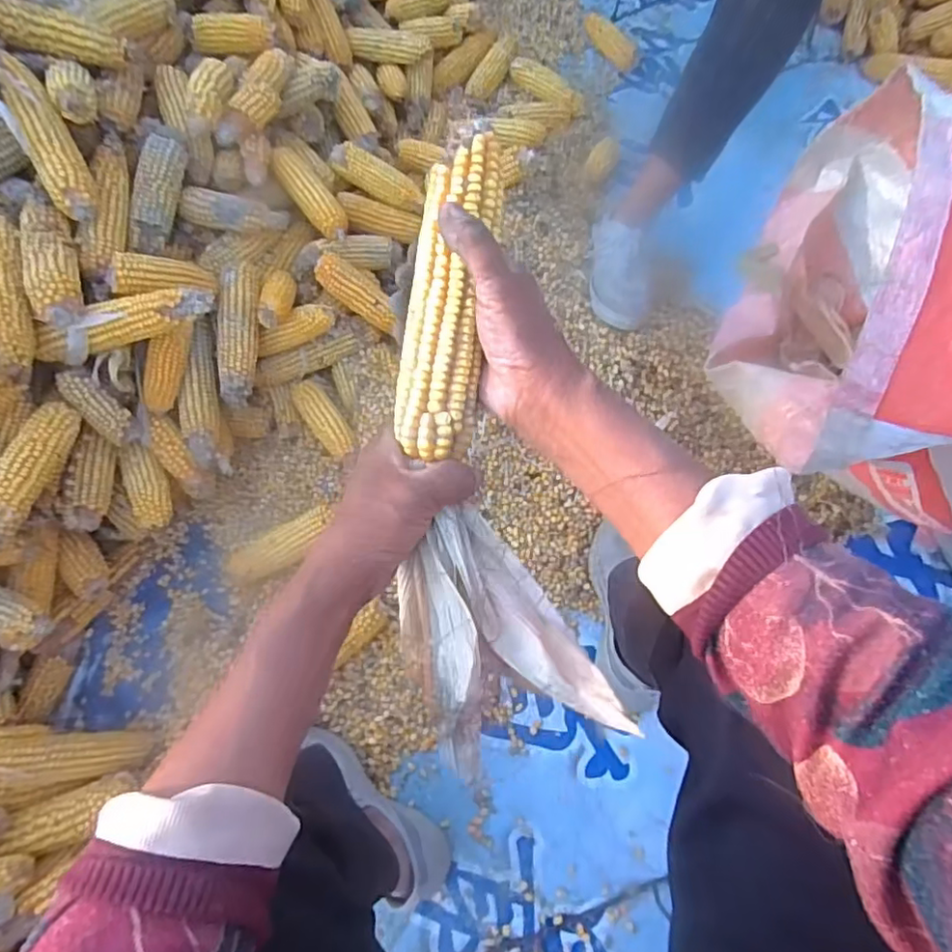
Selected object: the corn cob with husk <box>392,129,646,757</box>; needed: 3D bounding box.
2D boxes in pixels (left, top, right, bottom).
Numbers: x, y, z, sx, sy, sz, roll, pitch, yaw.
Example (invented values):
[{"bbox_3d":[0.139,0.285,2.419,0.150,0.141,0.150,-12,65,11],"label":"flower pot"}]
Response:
[{"bbox_3d":[0.005,-0.021,0.334,0.107,0.050,0.309,-5,88,-2],"label":"corn cob with husk"}]

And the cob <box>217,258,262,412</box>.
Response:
[{"bbox_3d":[-0.292,-0.177,0.760,0.049,0.045,0.181,1,88,1],"label":"cob"}]

